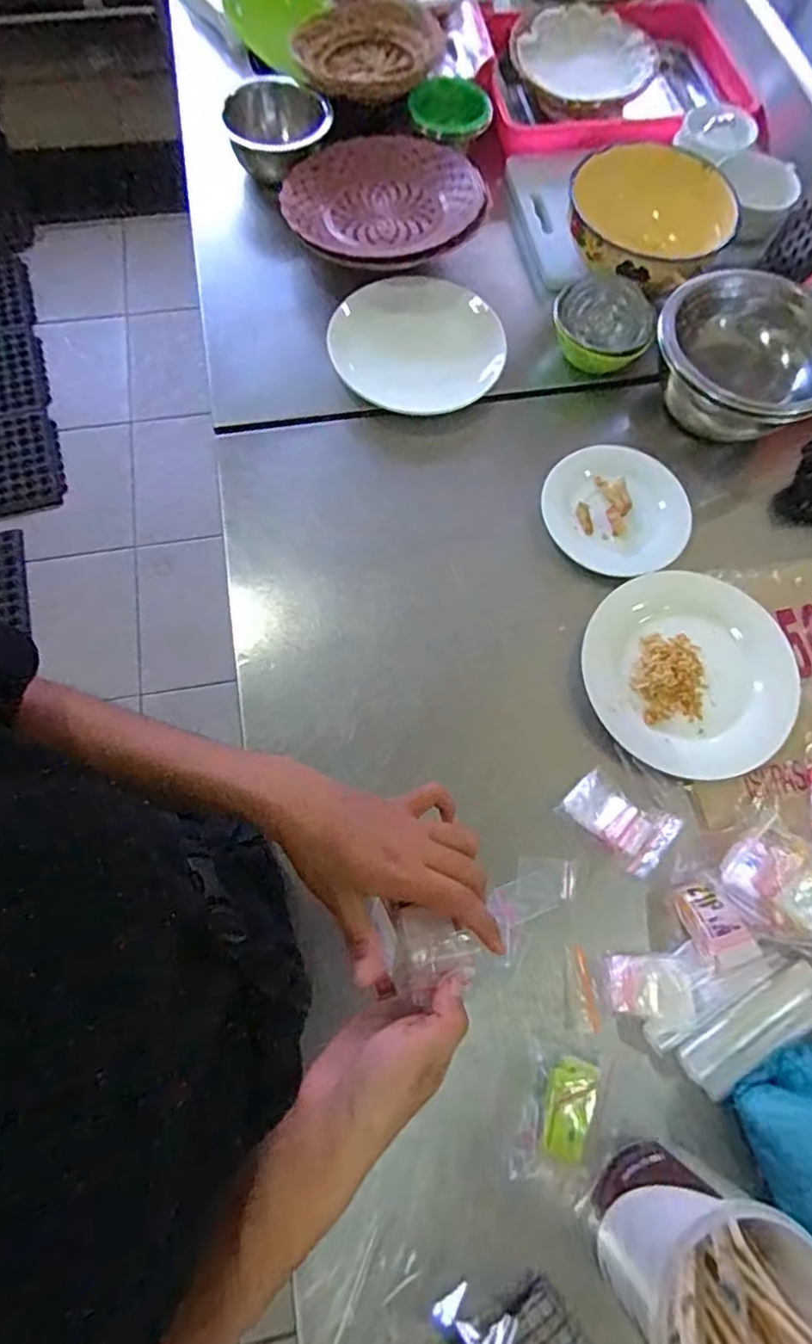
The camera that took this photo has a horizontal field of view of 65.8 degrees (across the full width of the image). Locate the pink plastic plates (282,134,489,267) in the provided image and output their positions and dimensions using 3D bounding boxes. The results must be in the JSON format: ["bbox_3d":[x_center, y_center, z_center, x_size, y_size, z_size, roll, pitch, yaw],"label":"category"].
[{"bbox_3d":[-0.025,-0.555,0.755,0.230,0.049,0.220,1,70,-2],"label":"pink plastic plates"}]

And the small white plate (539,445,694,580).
[{"bbox_3d":[0.215,-0.168,0.647,0.130,0.032,0.150,-28,73,-11],"label":"small white plate"}]

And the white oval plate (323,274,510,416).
[{"bbox_3d":[0.007,-0.369,0.699,0.175,0.033,0.187,-15,68,5],"label":"white oval plate"}]

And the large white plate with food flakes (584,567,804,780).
[{"bbox_3d":[0.265,0.000,0.588,0.188,0.022,0.193,1,70,-2],"label":"large white plate with food flakes"}]

